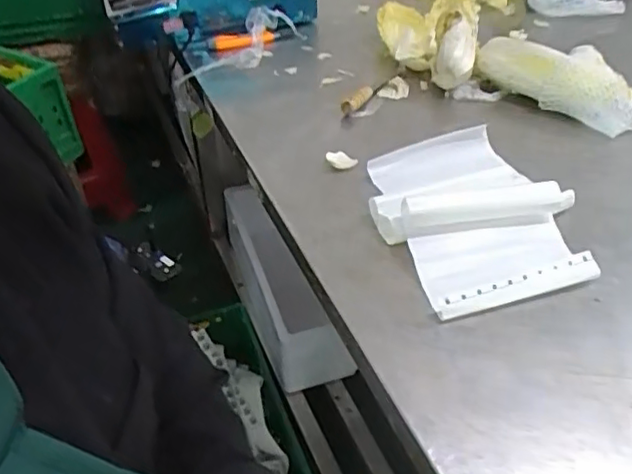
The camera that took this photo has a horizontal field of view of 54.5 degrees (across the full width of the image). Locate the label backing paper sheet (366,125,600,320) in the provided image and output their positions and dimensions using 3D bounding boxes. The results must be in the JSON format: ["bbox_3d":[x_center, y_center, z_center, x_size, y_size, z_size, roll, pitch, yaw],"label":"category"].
[{"bbox_3d":[0.208,-0.041,0.830,0.242,0.065,0.315,-12,43,-10],"label":"label backing paper sheet"}]

